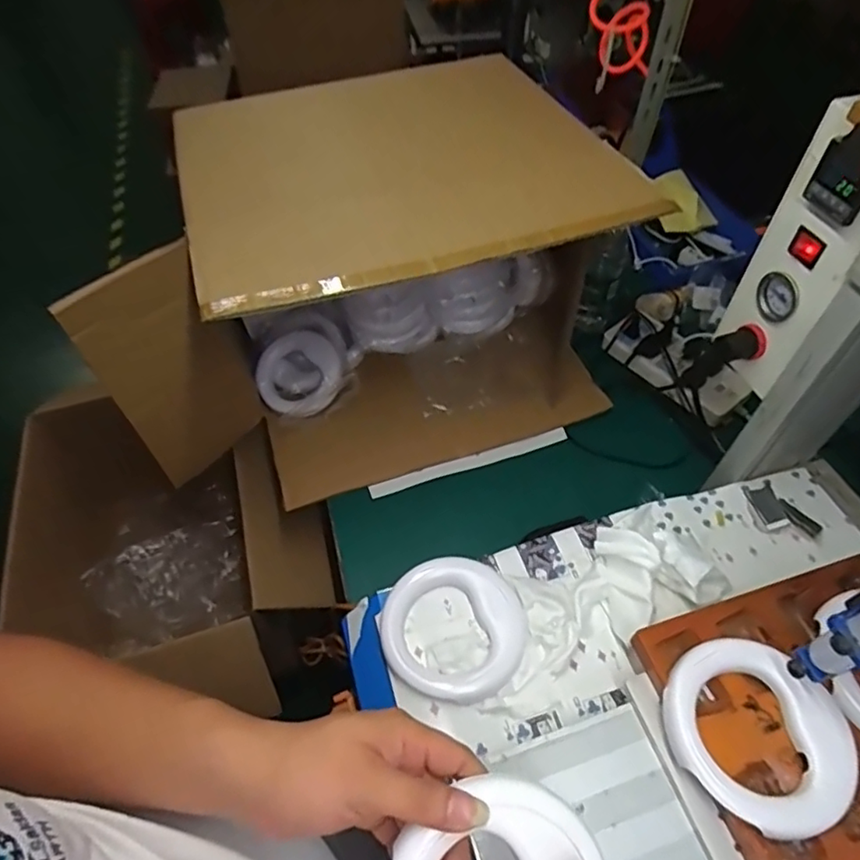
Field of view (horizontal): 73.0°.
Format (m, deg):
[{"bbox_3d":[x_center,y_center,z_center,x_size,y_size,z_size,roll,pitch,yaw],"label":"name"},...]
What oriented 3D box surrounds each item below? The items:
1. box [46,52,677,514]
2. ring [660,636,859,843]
[{"bbox_3d":[-0.094,-0.230,0.867,0.603,0.345,0.511,-8,53,-4],"label":"box"},{"bbox_3d":[0.247,0.226,0.439,0.124,0.014,0.133,-40,60,-20],"label":"ring"}]

